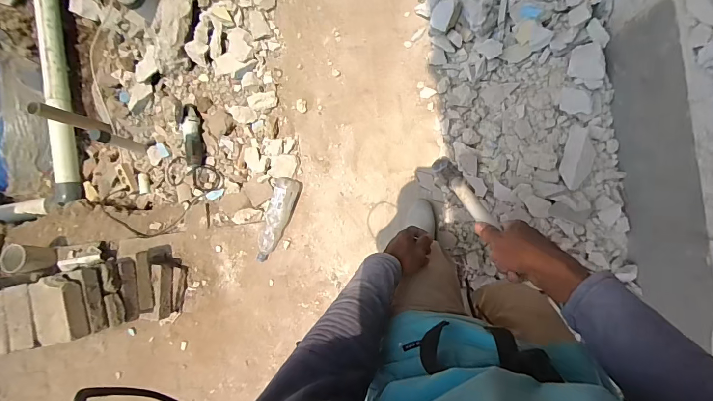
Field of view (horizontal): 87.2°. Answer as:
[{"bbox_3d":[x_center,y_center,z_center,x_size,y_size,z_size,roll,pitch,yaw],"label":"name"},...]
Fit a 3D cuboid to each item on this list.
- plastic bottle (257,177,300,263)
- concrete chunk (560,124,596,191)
[{"bbox_3d":[-0.320,0.073,1.452,0.096,0.080,0.344,23,93,7],"label":"plastic bottle"},{"bbox_3d":[0.680,-0.128,1.139,0.092,0.047,0.195,16,92,7],"label":"concrete chunk"}]

